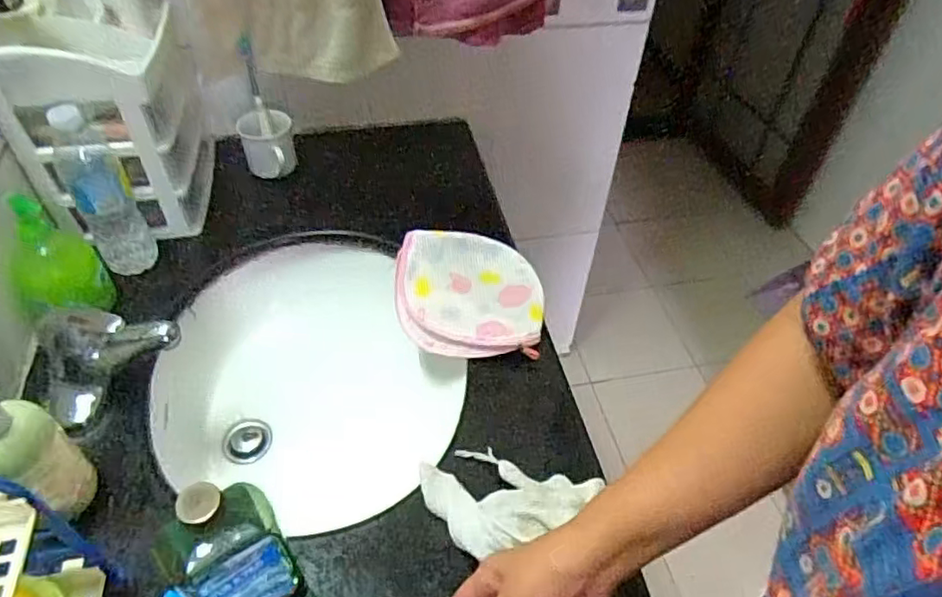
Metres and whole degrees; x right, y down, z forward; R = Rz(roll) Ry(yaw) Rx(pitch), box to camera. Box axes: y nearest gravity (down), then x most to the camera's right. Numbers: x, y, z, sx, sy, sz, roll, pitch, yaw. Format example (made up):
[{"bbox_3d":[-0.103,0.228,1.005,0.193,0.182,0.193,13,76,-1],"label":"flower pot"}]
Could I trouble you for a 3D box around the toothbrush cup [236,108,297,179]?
[{"bbox_3d":[-0.316,-0.240,0.956,0.077,0.092,0.077,1,47,-1],"label":"toothbrush cup"}]

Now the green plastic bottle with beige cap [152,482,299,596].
[{"bbox_3d":[-0.179,0.196,0.466,0.080,0.162,0.049,-31,56,-27],"label":"green plastic bottle with beige cap"}]

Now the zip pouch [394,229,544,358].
[{"bbox_3d":[-0.004,-0.008,0.766,0.179,0.044,0.180,3,47,0],"label":"zip pouch"}]

